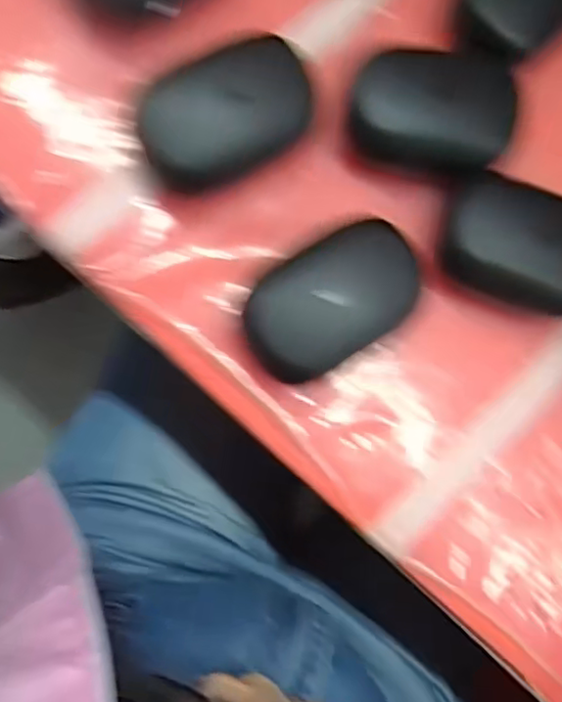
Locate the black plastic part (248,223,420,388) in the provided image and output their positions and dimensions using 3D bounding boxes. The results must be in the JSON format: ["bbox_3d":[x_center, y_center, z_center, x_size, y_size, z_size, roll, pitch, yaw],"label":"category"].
[{"bbox_3d":[0.022,-0.023,0.289,0.080,0.025,0.051,-34,89,-10],"label":"black plastic part"}]

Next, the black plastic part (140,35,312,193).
[{"bbox_3d":[-0.025,-0.107,0.285,0.077,0.034,0.046,-30,89,-10],"label":"black plastic part"}]

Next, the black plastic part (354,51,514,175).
[{"bbox_3d":[0.072,-0.113,0.301,0.076,0.018,0.055,0,84,-8],"label":"black plastic part"}]

